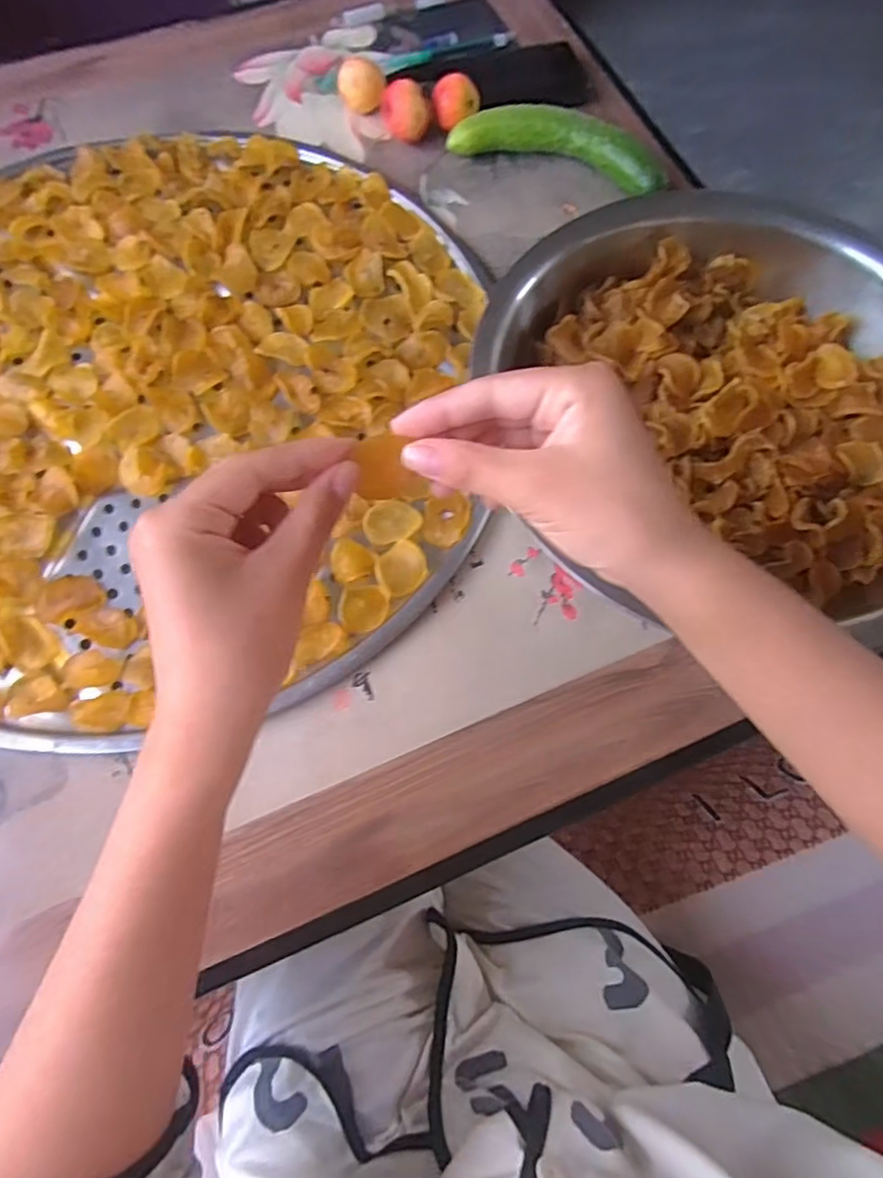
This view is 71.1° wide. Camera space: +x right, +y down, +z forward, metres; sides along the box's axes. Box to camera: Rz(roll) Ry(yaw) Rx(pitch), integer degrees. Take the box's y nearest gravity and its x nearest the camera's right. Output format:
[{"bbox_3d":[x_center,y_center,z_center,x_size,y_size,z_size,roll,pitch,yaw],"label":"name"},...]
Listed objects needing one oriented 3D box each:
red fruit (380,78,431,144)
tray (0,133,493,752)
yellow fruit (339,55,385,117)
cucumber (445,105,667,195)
[{"bbox_3d":[-0.030,-0.408,0.532,0.039,0.045,0.033,-10,72,-6],"label":"red fruit"},{"bbox_3d":[-0.210,-0.145,0.445,0.469,0.014,0.486,1,71,-2],"label":"tray"},{"bbox_3d":[-0.070,-0.441,0.548,0.039,0.039,0.032,-6,72,-5],"label":"yellow fruit"},{"bbox_3d":[0.099,-0.371,0.526,0.181,0.042,0.048,22,72,5],"label":"cucumber"}]

